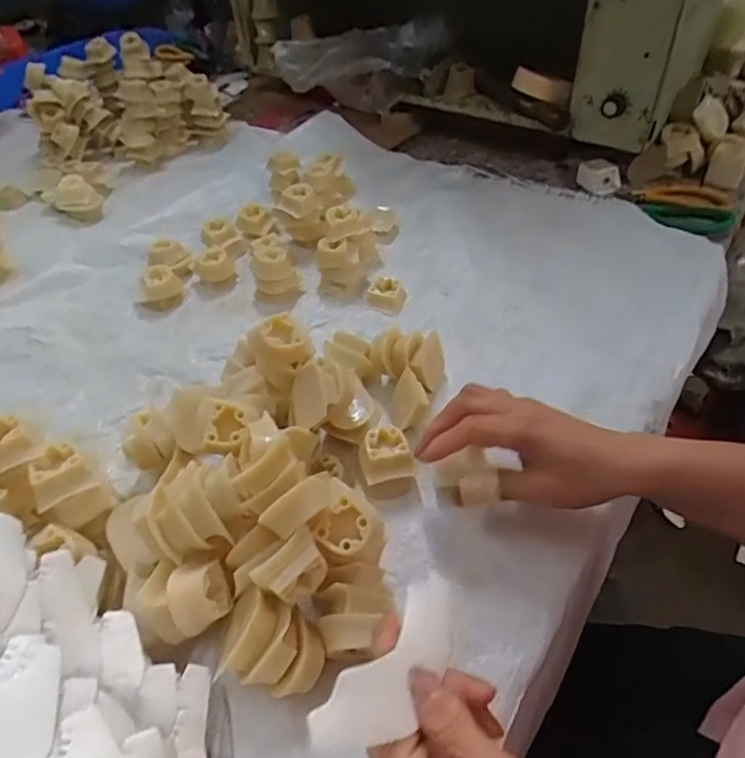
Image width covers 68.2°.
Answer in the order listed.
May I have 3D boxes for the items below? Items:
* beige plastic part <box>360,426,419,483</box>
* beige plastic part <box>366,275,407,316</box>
[{"bbox_3d":[0.010,0.055,0.403,0.037,0.021,0.037,-12,46,-6],"label":"beige plastic part"},{"bbox_3d":[0.013,-0.086,0.556,0.039,0.019,0.033,16,49,20],"label":"beige plastic part"}]

